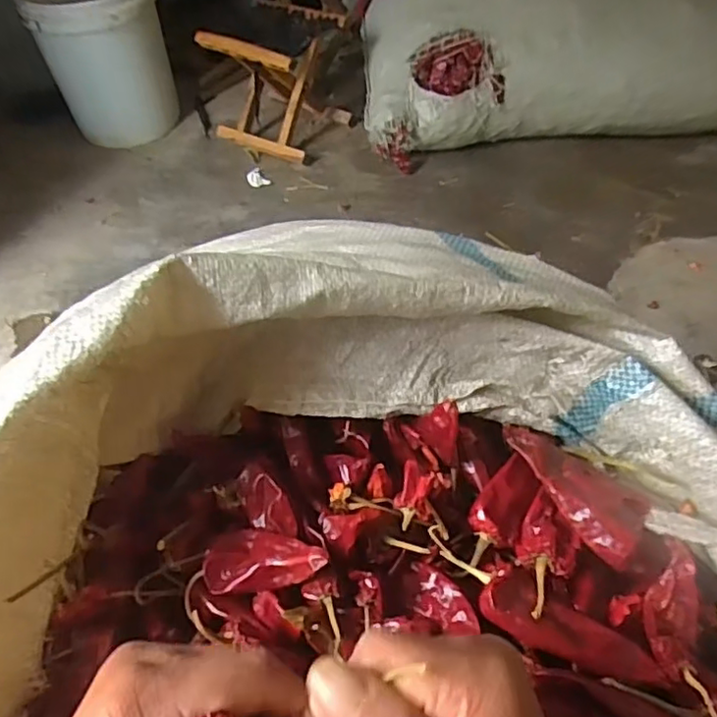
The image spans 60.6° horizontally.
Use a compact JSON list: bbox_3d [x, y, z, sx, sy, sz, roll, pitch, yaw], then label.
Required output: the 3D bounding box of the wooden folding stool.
[{"bbox_3d":[-0.194,-0.659,1.479,0.267,0.256,0.232,24,55,19],"label":"wooden folding stool"}]

